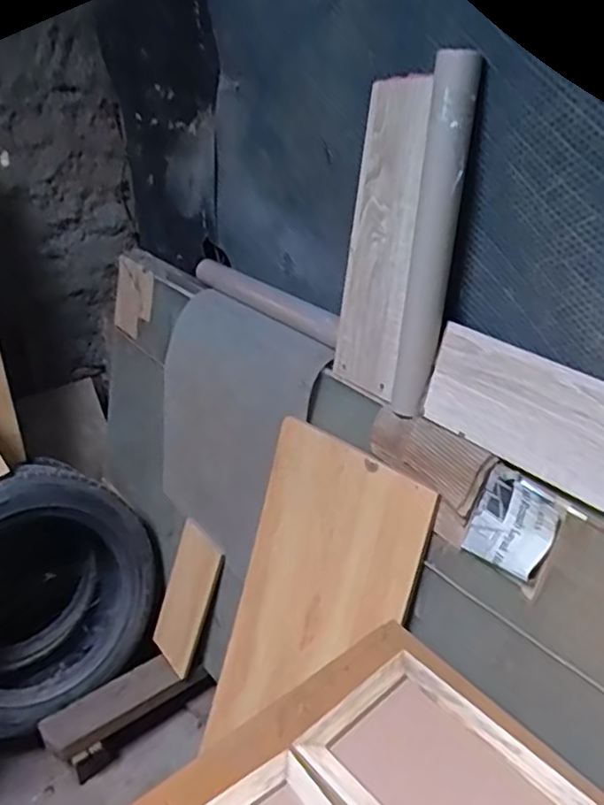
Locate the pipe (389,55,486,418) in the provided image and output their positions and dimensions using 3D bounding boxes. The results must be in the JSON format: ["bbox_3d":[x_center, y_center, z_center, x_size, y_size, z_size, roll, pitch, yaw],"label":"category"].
[{"bbox_3d":[0.188,-0.223,0.928,0.069,0.490,0.083,6,29,8],"label":"pipe"}]

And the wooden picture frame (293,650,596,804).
[{"bbox_3d":[0.167,0.433,0.739,0.208,0.014,0.294,-23,37,-37],"label":"wooden picture frame"}]

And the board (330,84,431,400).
[{"bbox_3d":[0.123,-0.243,1.017,0.027,0.485,0.144,-14,30,-37],"label":"board"}]

